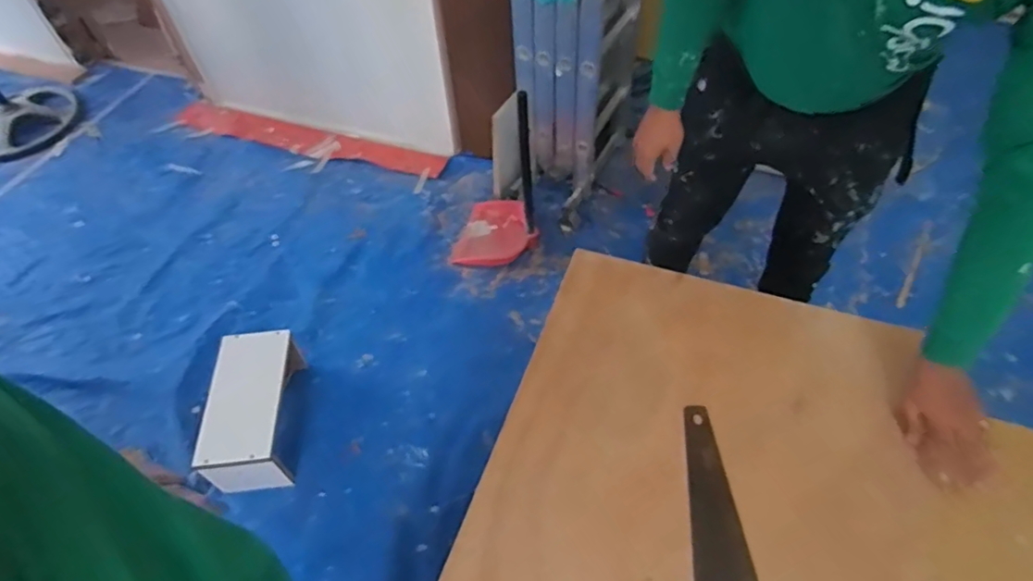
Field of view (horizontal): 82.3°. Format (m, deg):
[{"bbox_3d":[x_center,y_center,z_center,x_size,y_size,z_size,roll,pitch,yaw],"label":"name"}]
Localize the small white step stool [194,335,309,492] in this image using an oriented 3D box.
[{"bbox_3d":[-0.686,0.311,1.558,0.181,0.188,0.403,-7,53,-3],"label":"small white step stool"}]

